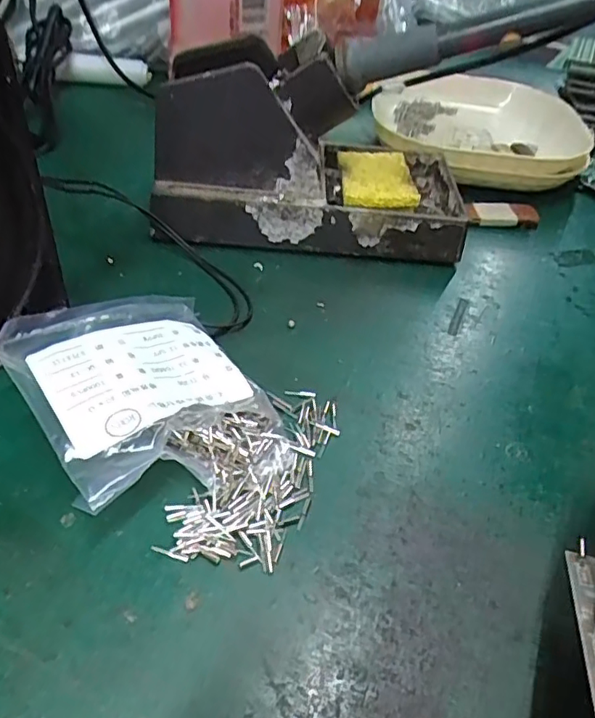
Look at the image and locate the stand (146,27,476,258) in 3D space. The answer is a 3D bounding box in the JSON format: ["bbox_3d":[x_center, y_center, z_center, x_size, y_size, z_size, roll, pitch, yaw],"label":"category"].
[{"bbox_3d":[0.008,-0.108,0.292,0.153,0.086,0.074,3,43,-5],"label":"stand"}]

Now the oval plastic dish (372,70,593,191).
[{"bbox_3d":[0.123,-0.159,0.398,0.137,0.035,0.149,6,43,-1],"label":"oval plastic dish"}]

